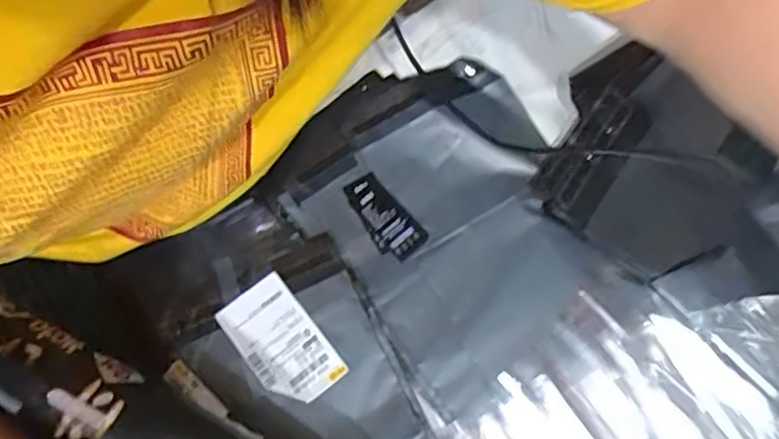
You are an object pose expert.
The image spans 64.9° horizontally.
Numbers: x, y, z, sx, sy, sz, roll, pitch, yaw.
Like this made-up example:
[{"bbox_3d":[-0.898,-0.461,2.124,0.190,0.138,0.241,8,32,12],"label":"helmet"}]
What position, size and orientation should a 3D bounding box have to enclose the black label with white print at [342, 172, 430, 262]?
[{"bbox_3d":[-0.008,-0.002,0.679,0.049,0.006,0.103,-40,80,-8],"label":"black label with white print"}]

